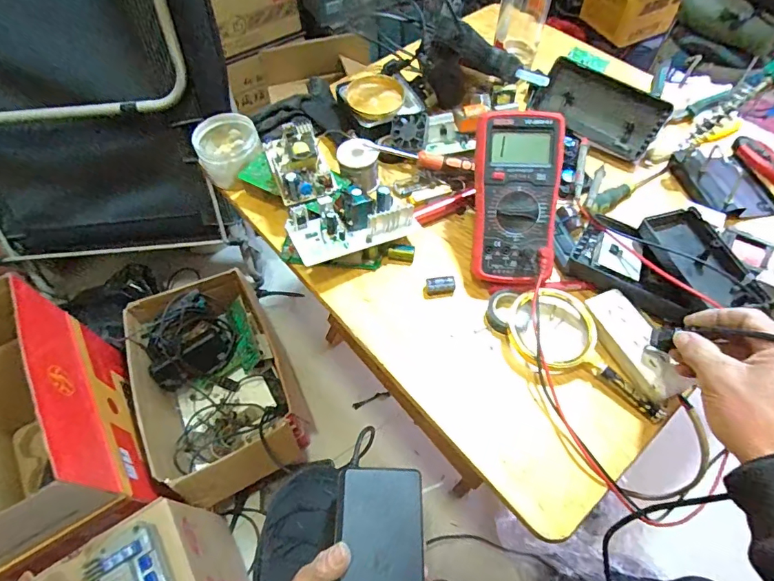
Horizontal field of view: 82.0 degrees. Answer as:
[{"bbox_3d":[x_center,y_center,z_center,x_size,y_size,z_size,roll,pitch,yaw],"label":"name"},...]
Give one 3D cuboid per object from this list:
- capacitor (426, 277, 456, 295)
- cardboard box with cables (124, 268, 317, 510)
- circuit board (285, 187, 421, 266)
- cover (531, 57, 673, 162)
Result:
[{"bbox_3d":[0.063,-0.006,0.515,0.033,0.016,0.016,-3,58,0],"label":"capacitor"},{"bbox_3d":[-0.351,0.203,0.938,0.278,0.179,0.420,-24,60,-13],"label":"cardboard box with cables"},{"bbox_3d":[-0.043,-0.085,0.530,0.146,0.051,0.088,-23,60,-12],"label":"circuit board"},{"bbox_3d":[0.297,-0.255,0.625,0.173,0.087,0.035,38,24,20],"label":"cover"}]

